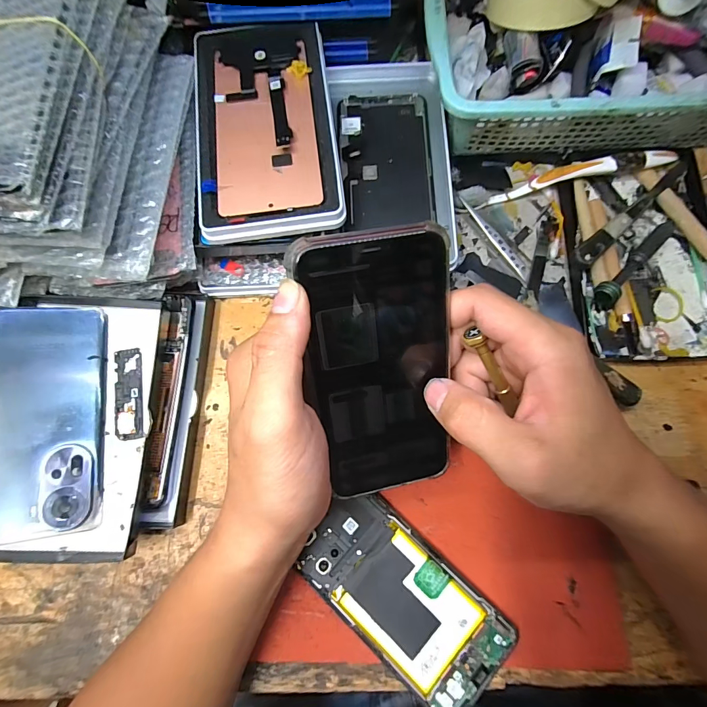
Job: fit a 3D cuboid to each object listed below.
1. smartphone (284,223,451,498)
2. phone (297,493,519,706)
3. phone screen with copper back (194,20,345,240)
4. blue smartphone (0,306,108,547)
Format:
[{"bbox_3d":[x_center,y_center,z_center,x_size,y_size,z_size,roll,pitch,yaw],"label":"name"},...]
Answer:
[{"bbox_3d":[0.015,0.013,0.200,0.074,0.005,0.149,-11,115,-8],"label":"smartphone"},{"bbox_3d":[0.032,0.161,0.249,0.137,0.014,0.070,41,82,11],"label":"phone"},{"bbox_3d":[-0.065,-0.167,0.274,0.098,0.010,0.174,-7,76,-1],"label":"phone screen with copper back"},{"bbox_3d":[-0.216,0.044,0.263,0.074,0.009,0.158,-3,78,-16],"label":"blue smartphone"}]

